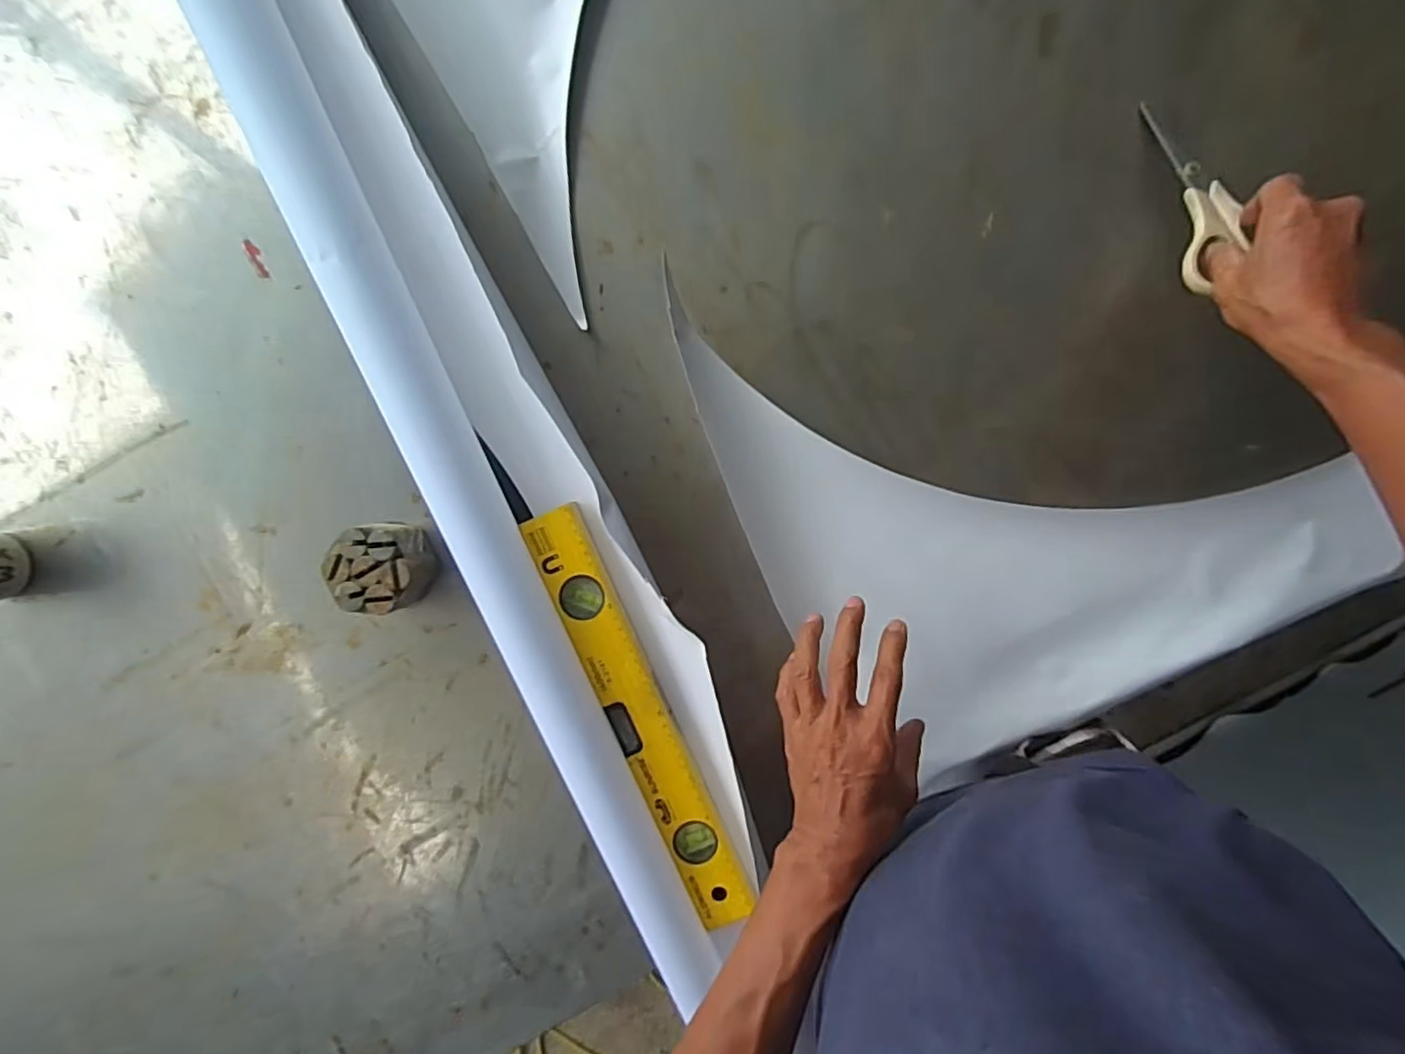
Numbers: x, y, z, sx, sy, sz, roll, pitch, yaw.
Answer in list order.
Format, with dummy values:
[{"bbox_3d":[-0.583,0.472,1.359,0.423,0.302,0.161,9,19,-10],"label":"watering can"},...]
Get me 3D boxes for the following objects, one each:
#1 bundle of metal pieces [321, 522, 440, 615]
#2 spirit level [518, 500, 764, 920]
[{"bbox_3d":[-0.266,0.033,0.550,0.076,0.053,0.076,-7,94,3],"label":"bundle of metal pieces"},{"bbox_3d":[-0.052,0.162,0.564,0.050,0.025,0.374,-24,93,4],"label":"spirit level"}]

